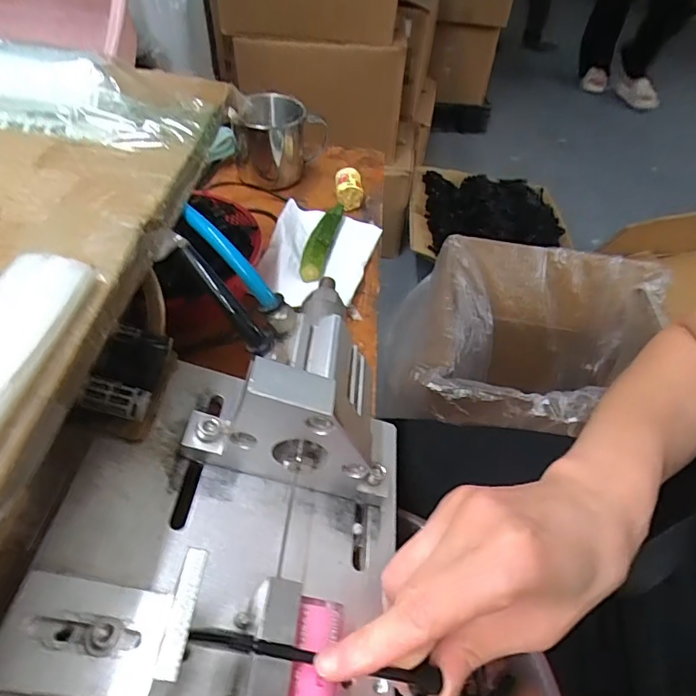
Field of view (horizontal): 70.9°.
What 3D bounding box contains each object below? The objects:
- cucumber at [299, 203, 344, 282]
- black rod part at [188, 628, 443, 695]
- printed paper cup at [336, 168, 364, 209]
[{"bbox_3d":[-0.024,-0.095,0.430,0.021,0.015,0.093,9,48,6],"label":"cucumber"},{"bbox_3d":[-0.011,0.114,0.180,0.094,0.004,0.008,19,47,-11],"label":"black rod part"},{"bbox_3d":[0.002,-0.154,0.473,0.026,0.030,0.036,-2,48,-4],"label":"printed paper cup"}]

